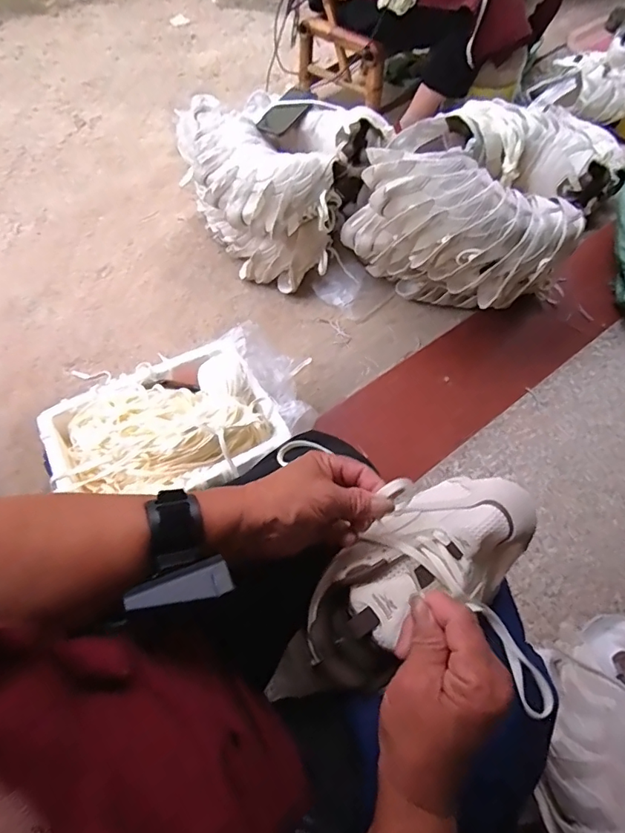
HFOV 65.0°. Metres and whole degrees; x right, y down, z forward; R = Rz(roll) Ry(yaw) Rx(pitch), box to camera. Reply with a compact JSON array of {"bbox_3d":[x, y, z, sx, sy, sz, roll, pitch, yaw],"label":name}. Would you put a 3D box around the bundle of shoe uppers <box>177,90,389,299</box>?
[{"bbox_3d":[-0.094,-0.554,1.141,0.432,0.291,0.331,37,66,11],"label":"bundle of shoe uppers"}]

